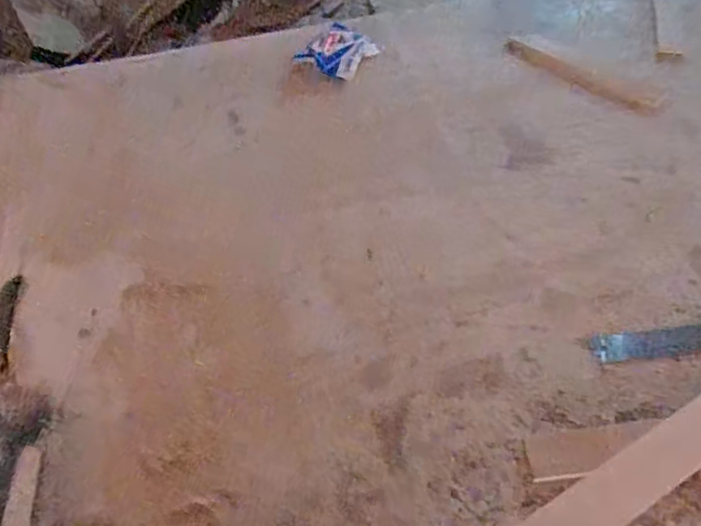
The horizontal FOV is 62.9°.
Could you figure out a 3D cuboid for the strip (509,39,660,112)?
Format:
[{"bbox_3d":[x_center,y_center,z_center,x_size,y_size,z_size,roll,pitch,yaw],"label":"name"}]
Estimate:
[{"bbox_3d":[0.443,-0.367,1.122,0.045,0.012,0.336,-38,58,-21],"label":"strip"}]

